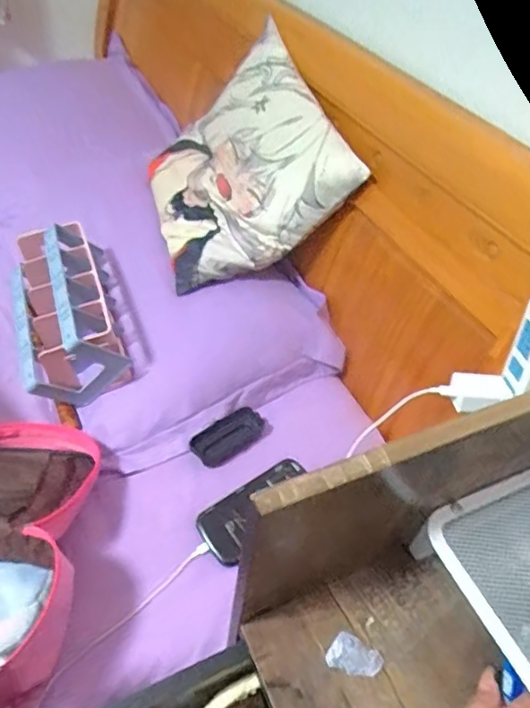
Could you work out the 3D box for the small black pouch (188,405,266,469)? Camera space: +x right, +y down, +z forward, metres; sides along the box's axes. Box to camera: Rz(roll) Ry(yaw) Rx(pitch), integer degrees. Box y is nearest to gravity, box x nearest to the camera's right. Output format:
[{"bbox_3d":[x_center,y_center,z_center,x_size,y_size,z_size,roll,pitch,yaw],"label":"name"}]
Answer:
[{"bbox_3d":[-0.053,0.121,0.813,0.104,0.022,0.061,-25,54,-28],"label":"small black pouch"}]

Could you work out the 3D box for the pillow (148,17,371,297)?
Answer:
[{"bbox_3d":[-0.049,-0.307,0.909,0.080,0.360,0.340,-1,61,-55],"label":"pillow"}]

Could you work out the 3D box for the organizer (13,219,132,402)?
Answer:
[{"bbox_3d":[-0.306,-0.066,0.855,0.154,0.143,0.244,-13,49,-19],"label":"organizer"}]

